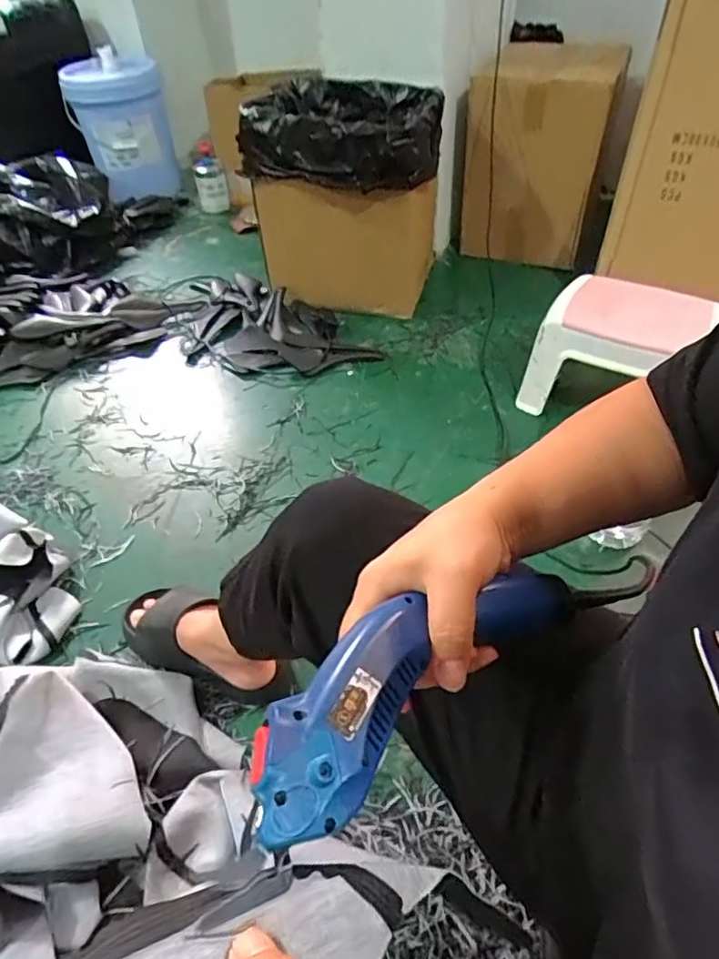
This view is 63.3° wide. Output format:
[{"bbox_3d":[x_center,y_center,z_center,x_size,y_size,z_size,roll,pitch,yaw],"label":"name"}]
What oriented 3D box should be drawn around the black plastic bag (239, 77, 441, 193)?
[{"bbox_3d":[-0.024,-0.832,1.366,0.421,0.118,0.510,7,47,10],"label":"black plastic bag"}]

